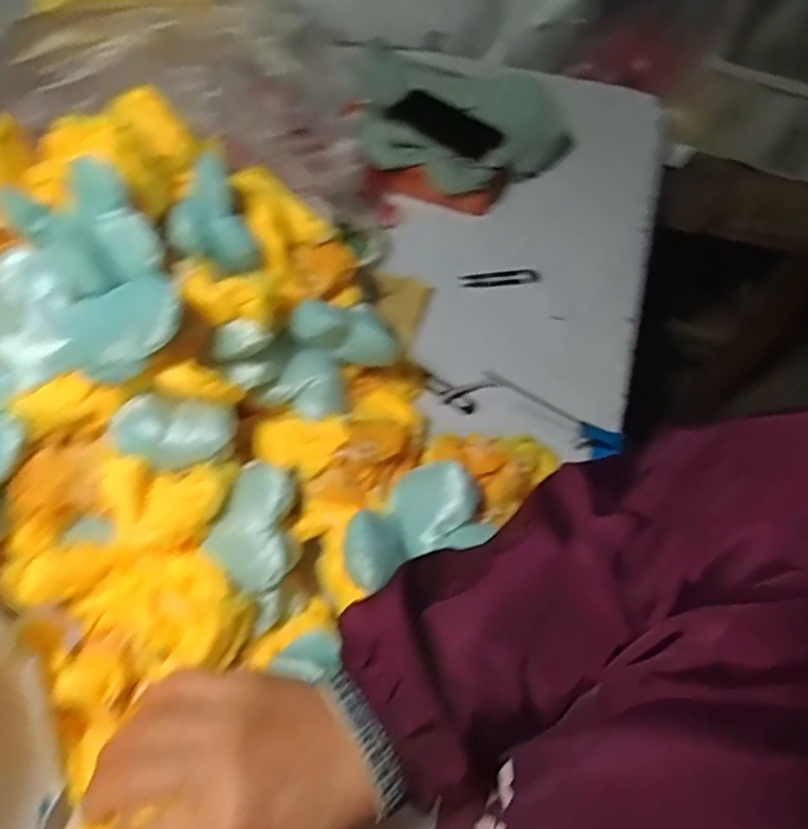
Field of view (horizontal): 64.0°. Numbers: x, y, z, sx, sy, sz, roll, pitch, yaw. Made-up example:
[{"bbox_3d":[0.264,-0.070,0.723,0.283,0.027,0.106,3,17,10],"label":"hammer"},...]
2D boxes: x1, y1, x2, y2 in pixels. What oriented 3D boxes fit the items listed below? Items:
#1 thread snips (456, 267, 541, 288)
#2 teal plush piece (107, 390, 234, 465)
[{"bbox_3d":[0.126,-0.180,0.849,0.104,0.004,0.026,-4,63,-3],"label":"thread snips"},{"bbox_3d":[-0.212,0.018,0.592,0.101,0.040,0.063,8,76,-23],"label":"teal plush piece"}]

